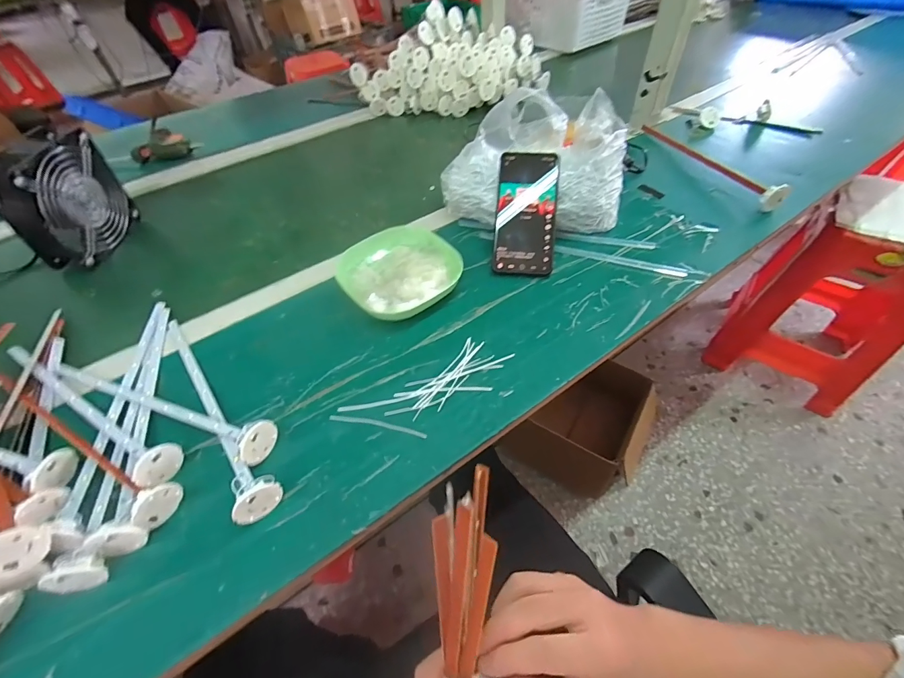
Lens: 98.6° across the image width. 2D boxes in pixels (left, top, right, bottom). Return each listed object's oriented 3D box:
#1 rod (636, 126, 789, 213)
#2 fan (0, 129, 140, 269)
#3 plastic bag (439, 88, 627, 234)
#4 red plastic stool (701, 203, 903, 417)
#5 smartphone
[{"bbox_3d":[0.409,-0.295,0.630,0.030,0.045,0.287,-16,52,-9],"label":"rod"},{"bbox_3d":[-0.543,-0.199,0.549,0.062,0.144,0.143,1,52,4],"label":"fan"},{"bbox_3d":[0.110,-0.258,0.566,0.243,0.125,0.209,-4,51,0],"label":"plastic bag"},{"bbox_3d":[1.050,-0.110,1.069,0.359,0.492,0.359,-33,57,-21],"label":"red plastic stool"},{"bbox_3d":[0.096,-0.164,0.504,0.078,0.015,0.162,4,84,6],"label":"smartphone"}]

